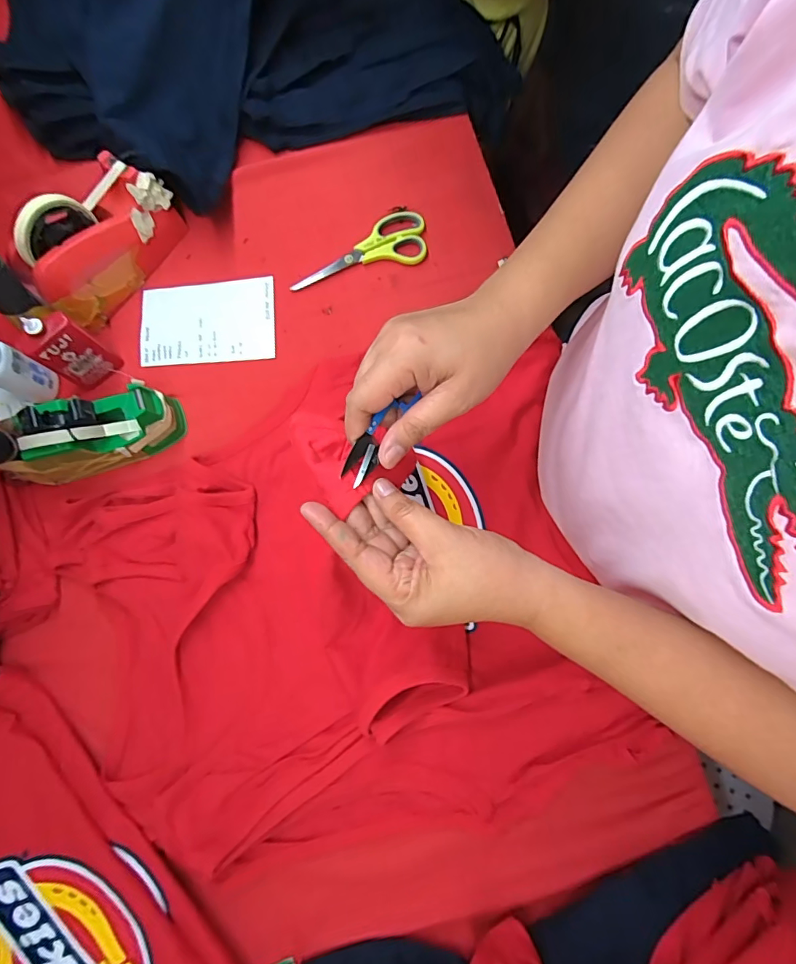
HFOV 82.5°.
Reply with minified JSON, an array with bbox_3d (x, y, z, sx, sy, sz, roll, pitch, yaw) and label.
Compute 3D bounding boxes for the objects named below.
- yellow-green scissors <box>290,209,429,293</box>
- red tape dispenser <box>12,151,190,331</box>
[{"bbox_3d":[-0.052,-0.298,0.583,0.180,0.009,0.069,-17,80,1],"label":"yellow-green scissors"},{"bbox_3d":[-0.346,-0.283,0.529,0.068,0.114,0.191,38,82,8],"label":"red tape dispenser"}]

